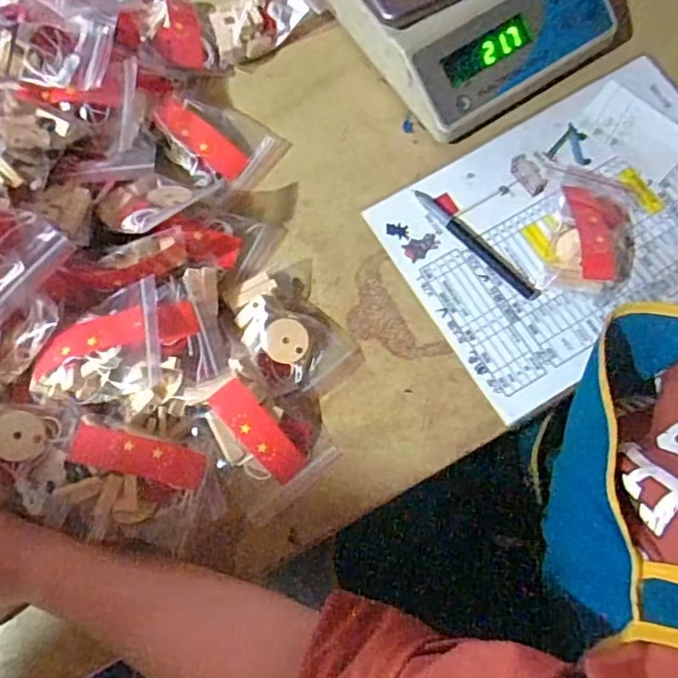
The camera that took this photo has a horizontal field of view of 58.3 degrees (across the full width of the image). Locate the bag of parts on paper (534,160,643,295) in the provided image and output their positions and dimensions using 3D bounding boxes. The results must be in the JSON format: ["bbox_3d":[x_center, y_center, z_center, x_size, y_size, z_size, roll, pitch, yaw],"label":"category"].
[{"bbox_3d":[0.204,-0.092,0.486,0.075,0.033,0.114,8,74,5],"label":"bag of parts on paper"}]

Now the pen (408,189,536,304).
[{"bbox_3d":[0.110,-0.079,0.494,0.016,0.008,0.129,-44,77,-10],"label":"pen"}]

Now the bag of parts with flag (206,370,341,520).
[{"bbox_3d":[-0.051,0.071,0.438,0.079,0.041,0.092,-31,75,-7],"label":"bag of parts with flag"}]

